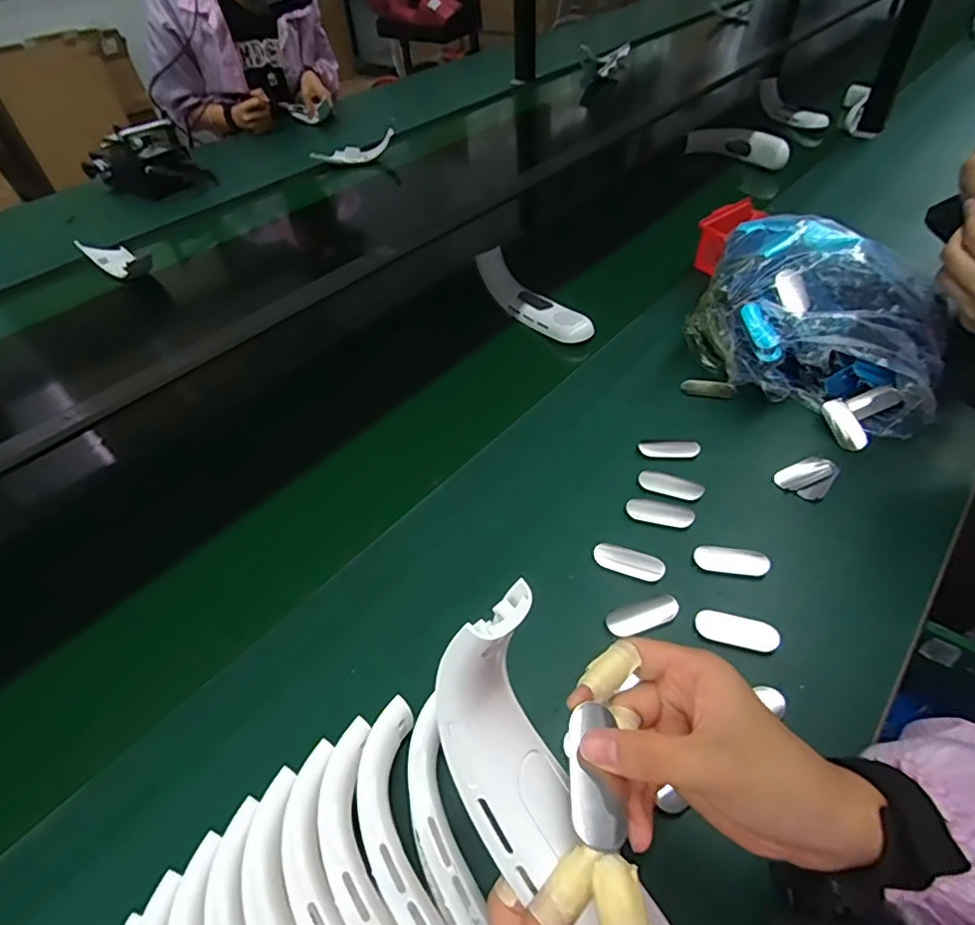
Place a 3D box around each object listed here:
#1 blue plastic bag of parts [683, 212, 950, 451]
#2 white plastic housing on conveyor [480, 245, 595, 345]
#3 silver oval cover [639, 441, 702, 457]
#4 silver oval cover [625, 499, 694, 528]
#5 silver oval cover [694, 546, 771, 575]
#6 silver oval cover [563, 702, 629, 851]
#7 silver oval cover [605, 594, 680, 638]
[{"bbox_3d":[0.369,-0.160,0.618,0.251,0.111,0.253,21,52,23],"label":"blue plastic bag of parts"},{"bbox_3d":[0.059,-0.222,0.743,0.040,0.058,0.191,-33,52,-24],"label":"white plastic housing on conveyor"},{"bbox_3d":[0.184,-0.013,0.562,0.059,0.007,0.021,-1,46,4],"label":"silver oval cover"},{"bbox_3d":[0.158,0.045,0.509,0.058,0.004,0.024,12,49,16],"label":"silver oval cover"},{"bbox_3d":[0.206,0.081,0.470,0.059,0.004,0.024,5,47,10],"label":"silver oval cover"},{"bbox_3d":[0.049,0.139,0.249,0.025,0.014,0.056,-4,48,1],"label":"silver oval cover"},{"bbox_3d":[0.123,0.120,0.440,0.058,0.004,0.024,-16,47,-11],"label":"silver oval cover"}]

